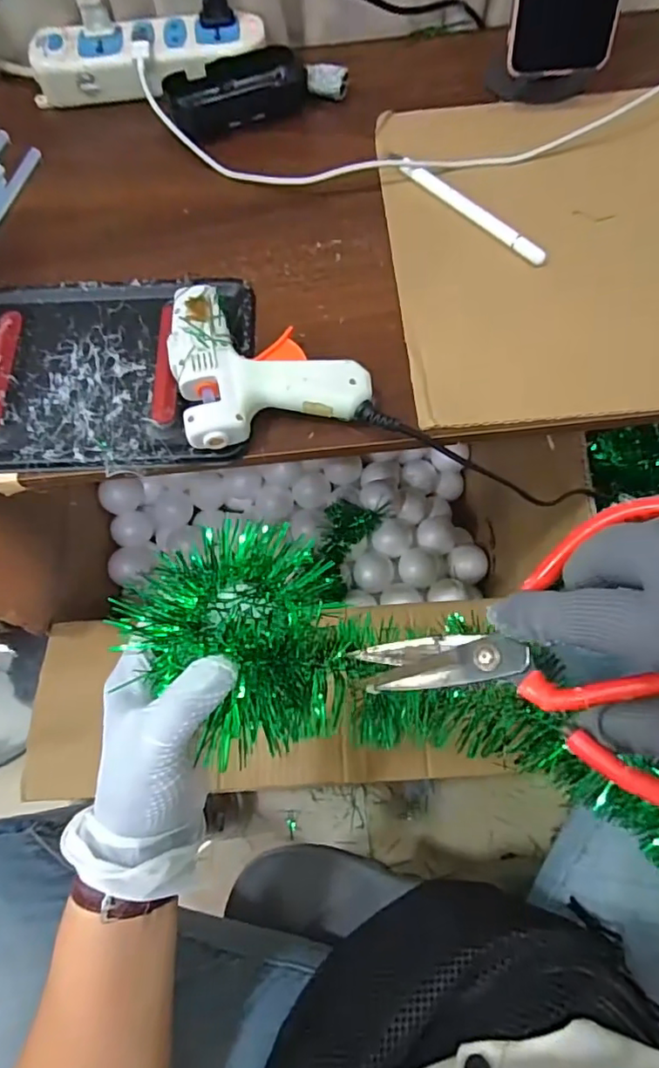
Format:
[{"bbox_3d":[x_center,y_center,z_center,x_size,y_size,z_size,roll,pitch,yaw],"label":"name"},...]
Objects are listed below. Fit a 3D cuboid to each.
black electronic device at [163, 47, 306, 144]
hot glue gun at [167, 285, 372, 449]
[{"bbox_3d":[-0.076,-0.355,0.445,0.113,0.023,0.057,-28,70,-9],"label":"black electronic device"},{"bbox_3d":[-0.041,-0.110,0.345,0.109,0.029,0.107,-14,69,-4],"label":"hot glue gun"}]

